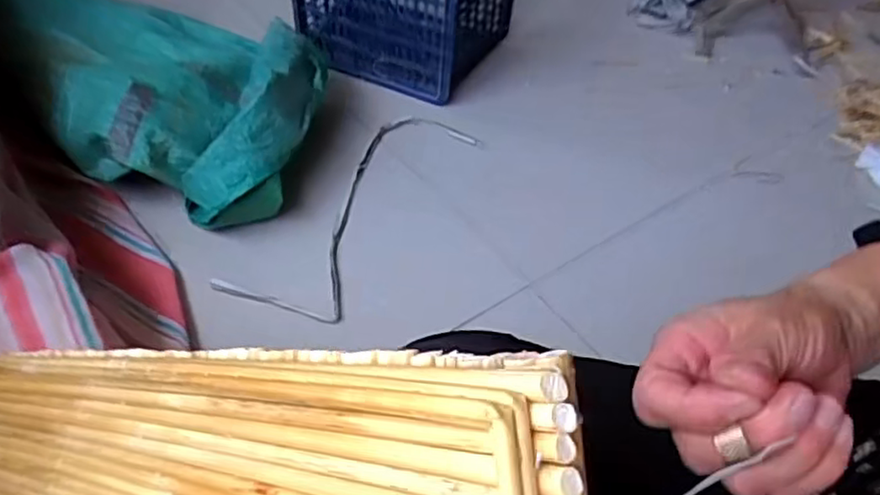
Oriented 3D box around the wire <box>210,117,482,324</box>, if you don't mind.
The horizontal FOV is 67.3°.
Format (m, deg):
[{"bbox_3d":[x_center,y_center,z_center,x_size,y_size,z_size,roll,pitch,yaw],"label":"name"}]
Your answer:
[{"bbox_3d":[-0.109,-0.071,0.994,0.159,0.014,0.462,24,46,13],"label":"wire"}]

